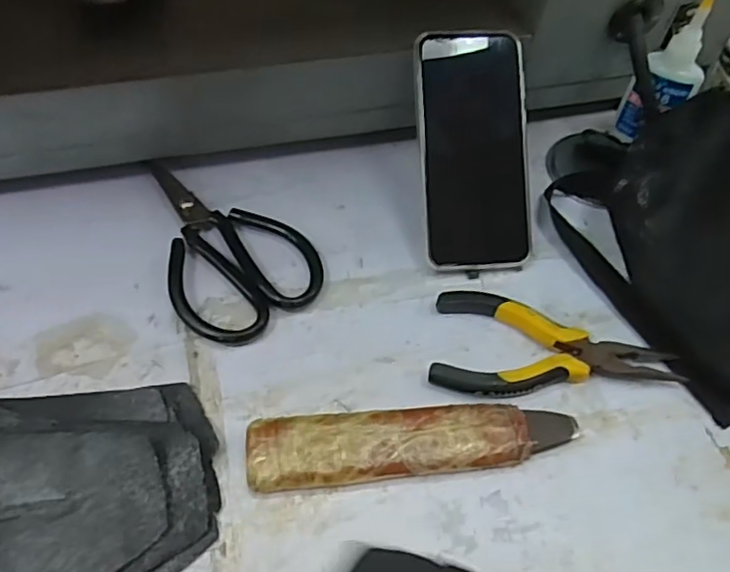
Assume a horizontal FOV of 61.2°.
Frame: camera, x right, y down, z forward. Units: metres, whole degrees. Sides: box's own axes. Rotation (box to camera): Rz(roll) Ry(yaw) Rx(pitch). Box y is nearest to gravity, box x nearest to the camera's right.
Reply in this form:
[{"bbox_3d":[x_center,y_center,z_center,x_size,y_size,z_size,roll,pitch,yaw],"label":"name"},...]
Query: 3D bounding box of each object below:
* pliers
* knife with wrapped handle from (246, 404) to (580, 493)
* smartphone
[{"bbox_3d":[0.120,0.046,0.394,0.149,0.021,0.067,10,56,3],"label":"pliers"},{"bbox_3d":[0.029,0.089,0.353,0.186,0.013,0.039,-3,57,-7],"label":"knife with wrapped handle"},{"bbox_3d":[0.077,-0.095,0.430,0.076,0.011,0.163,-4,92,-7],"label":"smartphone"}]

